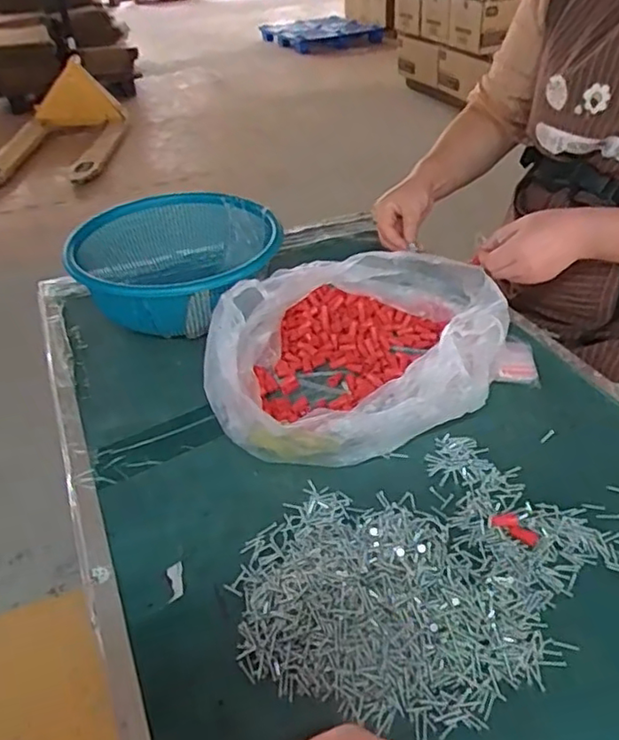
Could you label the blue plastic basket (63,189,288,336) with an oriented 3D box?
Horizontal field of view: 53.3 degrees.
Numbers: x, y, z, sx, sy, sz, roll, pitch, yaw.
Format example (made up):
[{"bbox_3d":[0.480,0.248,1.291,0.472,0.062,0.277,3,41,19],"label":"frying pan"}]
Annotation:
[{"bbox_3d":[-0.188,-0.142,0.888,0.280,0.121,0.288,-5,37,0],"label":"blue plastic basket"}]

